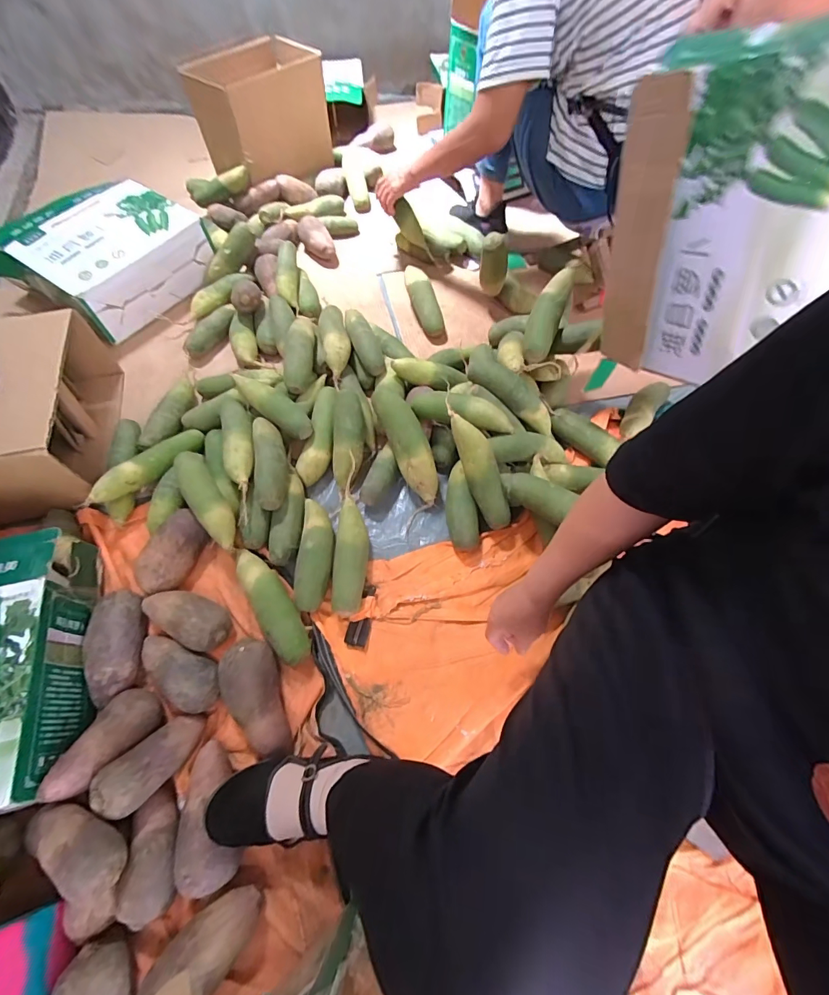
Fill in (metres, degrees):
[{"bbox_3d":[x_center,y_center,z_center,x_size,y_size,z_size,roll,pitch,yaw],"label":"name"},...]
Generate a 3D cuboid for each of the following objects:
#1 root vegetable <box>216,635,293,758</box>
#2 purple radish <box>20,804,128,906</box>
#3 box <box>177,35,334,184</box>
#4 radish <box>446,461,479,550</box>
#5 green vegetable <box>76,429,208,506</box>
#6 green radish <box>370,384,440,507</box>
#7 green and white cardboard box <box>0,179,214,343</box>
[{"bbox_3d":[-0.228,0.290,0.604,0.075,0.068,0.158,-21,63,-12],"label":"root vegetable"},{"bbox_3d":[-0.395,0.404,0.483,0.131,0.060,0.064,28,64,14],"label":"purple radish"},{"bbox_3d":[-0.429,-1.116,1.232,0.340,0.261,0.247,-36,67,-19],"label":"box"},{"bbox_3d":[0.087,0.018,0.775,0.057,0.049,0.169,0,61,-1],"label":"radish"},{"bbox_3d":[-0.501,-0.057,0.784,0.221,0.051,0.051,-48,114,-40],"label":"green vegetable"},{"bbox_3d":[-0.009,-0.105,0.764,0.071,0.059,0.236,-23,85,-16],"label":"green radish"},{"bbox_3d":[-0.755,-0.599,1.016,0.363,0.123,0.366,28,64,14],"label":"green and white cardboard box"}]

